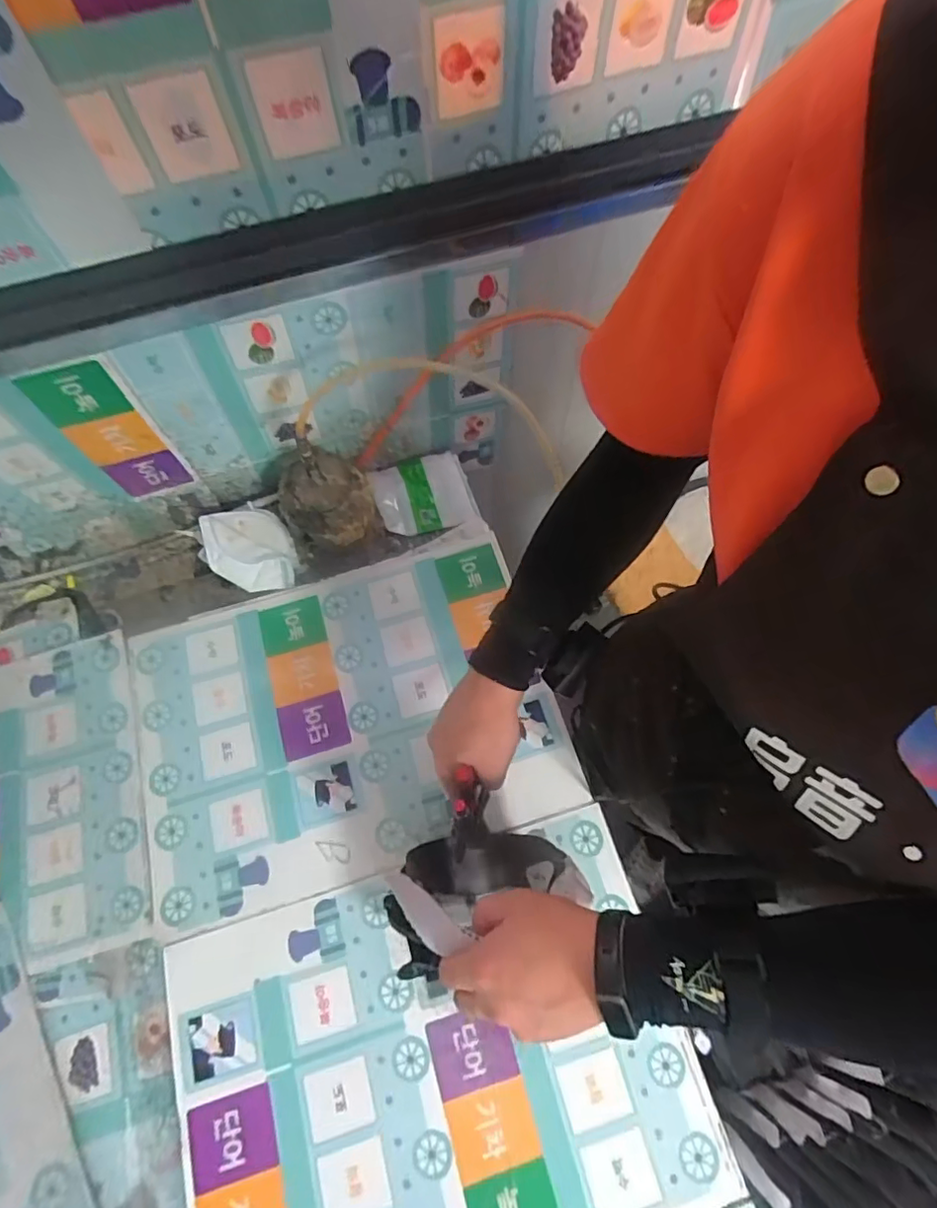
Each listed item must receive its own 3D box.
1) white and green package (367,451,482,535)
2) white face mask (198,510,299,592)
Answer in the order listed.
[{"bbox_3d":[-0.070,-0.169,0.864,0.146,0.034,0.130,-18,71,-5],"label":"white and green package"},{"bbox_3d":[-0.310,-0.078,0.799,0.123,0.050,0.116,-7,70,-1],"label":"white face mask"}]

